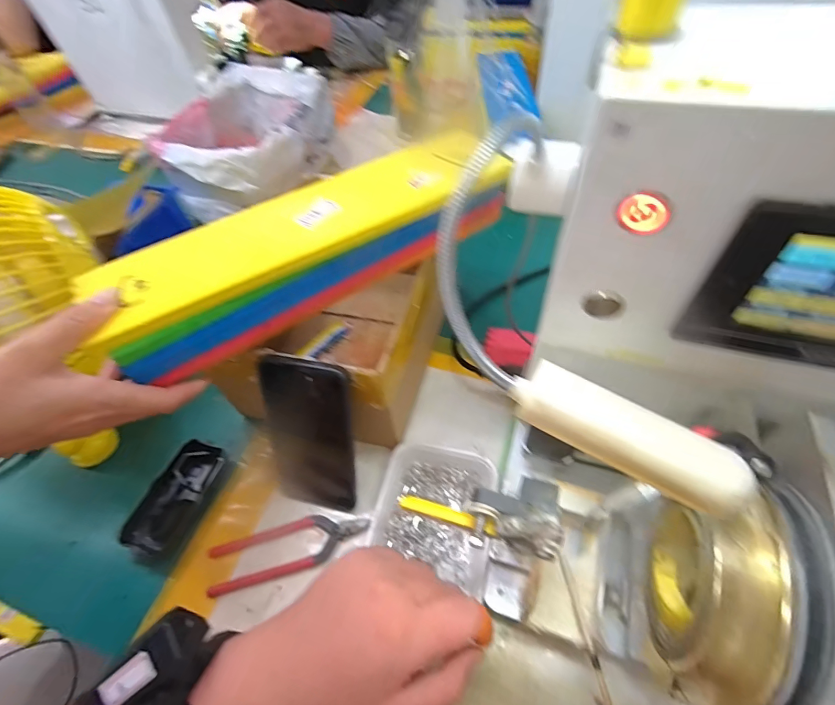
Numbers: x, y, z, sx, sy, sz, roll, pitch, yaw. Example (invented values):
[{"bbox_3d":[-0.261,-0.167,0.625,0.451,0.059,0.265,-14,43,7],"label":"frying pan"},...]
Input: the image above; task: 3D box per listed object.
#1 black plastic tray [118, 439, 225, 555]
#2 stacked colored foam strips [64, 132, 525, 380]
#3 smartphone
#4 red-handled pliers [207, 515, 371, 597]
[{"bbox_3d":[-0.236,0.143,0.416,0.050,0.028,0.107,18,57,18],"label":"black plastic tray"},{"bbox_3d":[-0.084,-0.082,0.339,0.315,0.063,0.089,-26,56,-13],"label":"stacked colored foam strips"},{"bbox_3d":[-0.095,0.078,0.371,0.079,0.171,0.014,11,36,12],"label":"smartphone"},{"bbox_3d":[-0.118,0.179,0.387,0.146,0.009,0.044,-16,54,-6],"label":"red-handled pliers"}]

